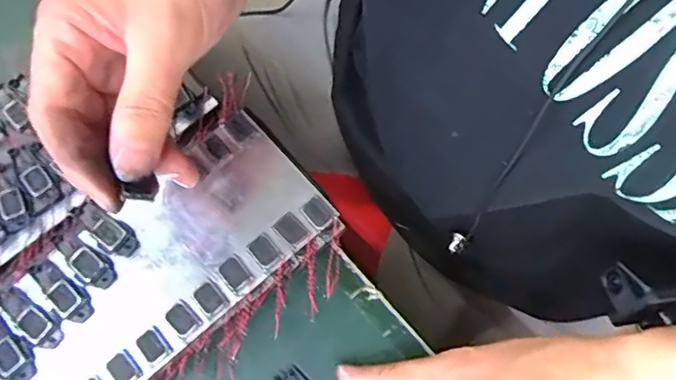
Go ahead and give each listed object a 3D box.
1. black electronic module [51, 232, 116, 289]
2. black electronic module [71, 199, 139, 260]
[{"bbox_3d":[-0.130,0.035,0.278,0.041,0.004,0.015,39,77,17],"label":"black electronic module"},{"bbox_3d":[-0.120,0.019,0.282,0.042,0.004,0.015,33,75,15],"label":"black electronic module"}]

